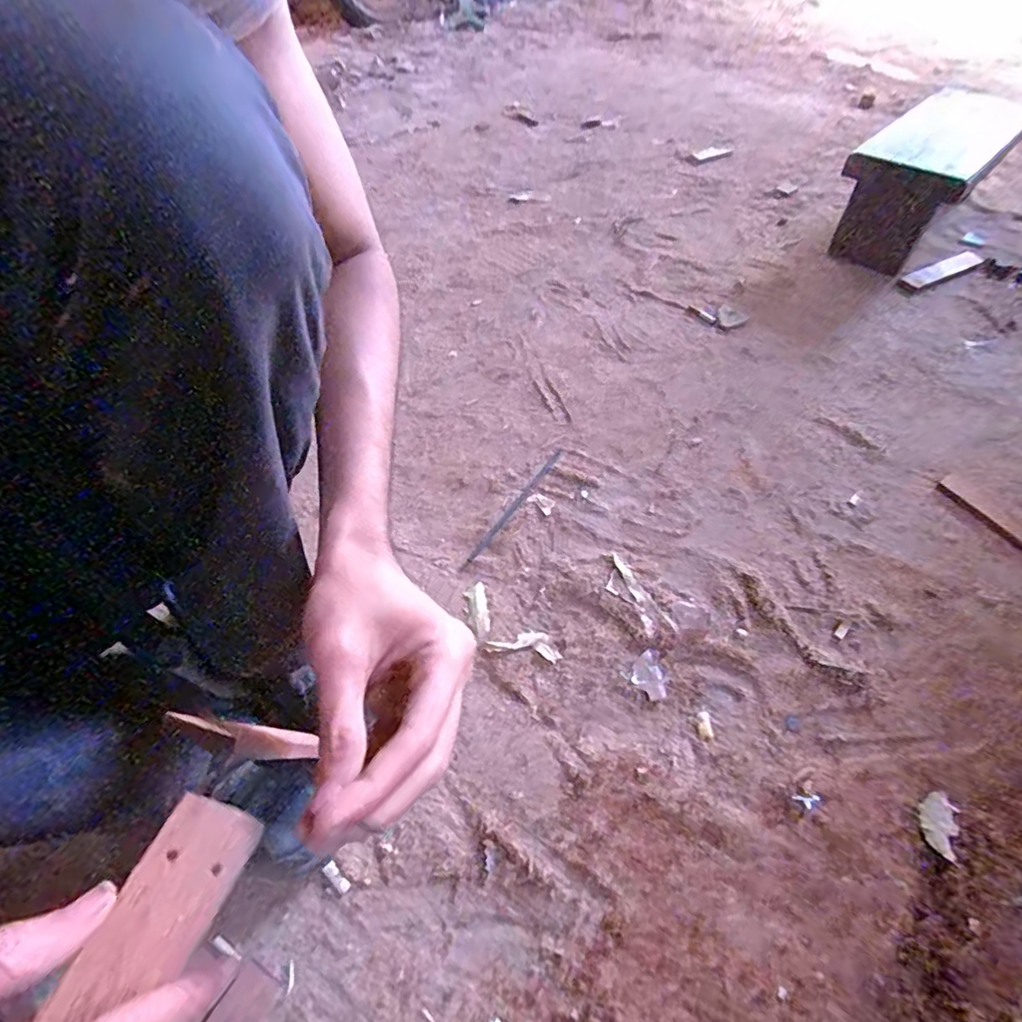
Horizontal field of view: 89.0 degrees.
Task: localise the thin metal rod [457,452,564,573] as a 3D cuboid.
[{"bbox_3d":[0.005,-0.007,0.638,0.010,0.004,0.213,28,60,21],"label":"thin metal rod"}]

